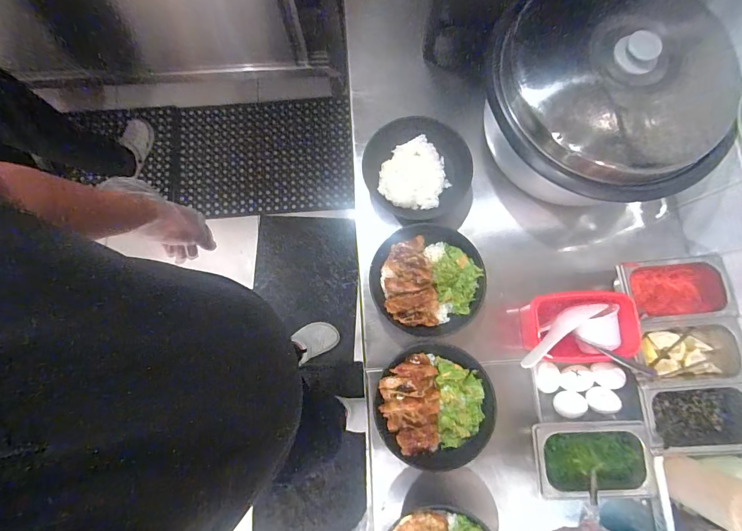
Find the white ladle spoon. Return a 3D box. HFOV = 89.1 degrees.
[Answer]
[{"bbox_3d":[0.294,0.096,0.572,0.200,0.034,0.040,-26,80,-22],"label":"white ladle spoon"}]

